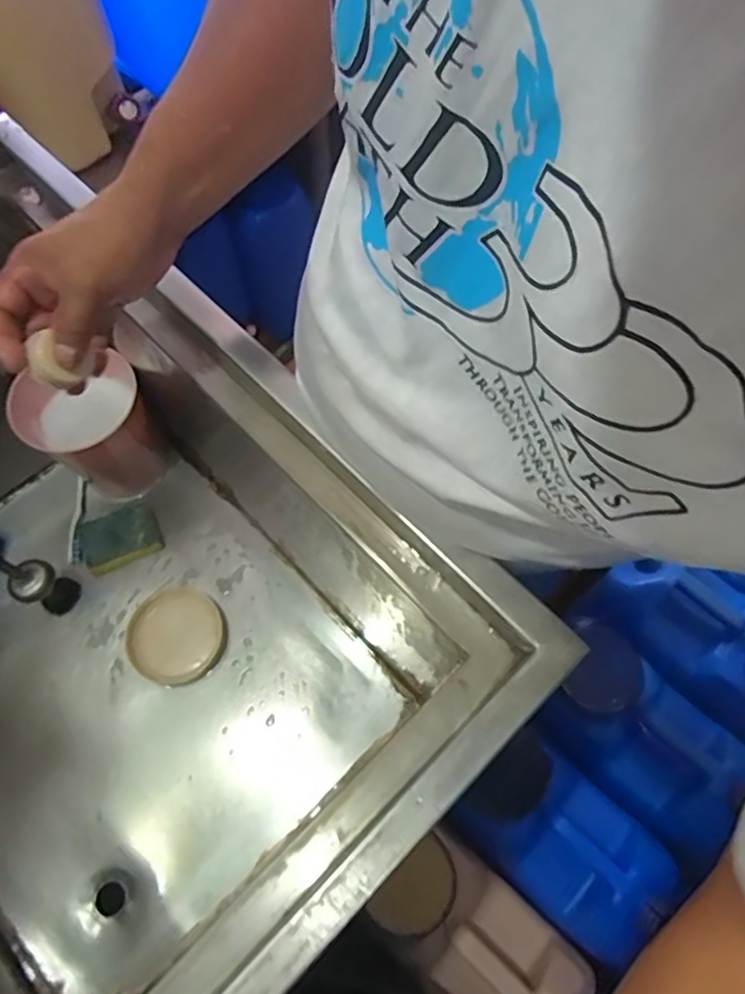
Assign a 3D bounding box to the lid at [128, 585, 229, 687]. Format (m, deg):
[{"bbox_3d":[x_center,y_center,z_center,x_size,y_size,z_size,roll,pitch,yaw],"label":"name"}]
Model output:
[{"bbox_3d":[-0.258,0.179,0.815,0.119,0.013,0.119,0,67,-1],"label":"lid"}]

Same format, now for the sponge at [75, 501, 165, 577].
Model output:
[{"bbox_3d":[-0.349,0.057,0.856,0.110,0.031,0.074,-22,69,-10],"label":"sponge"}]

